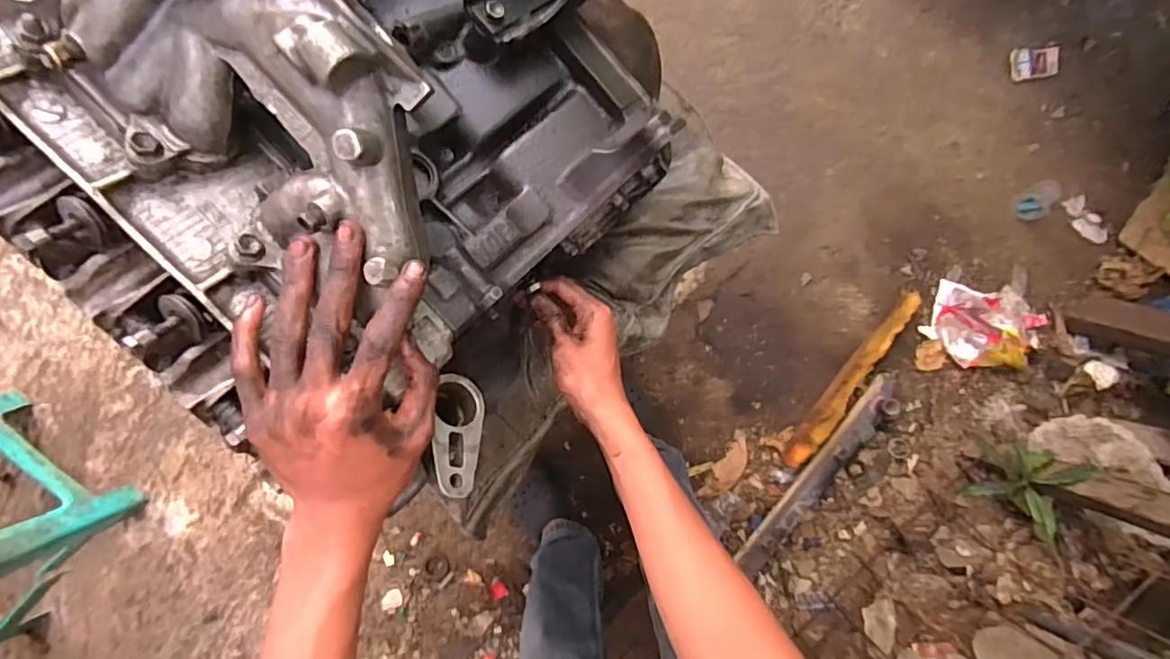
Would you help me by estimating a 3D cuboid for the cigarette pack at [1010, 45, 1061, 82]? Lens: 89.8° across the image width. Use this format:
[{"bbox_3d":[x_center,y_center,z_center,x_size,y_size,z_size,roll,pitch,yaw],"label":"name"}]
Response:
[{"bbox_3d":[0.933,-0.554,1.221,0.101,0.020,0.067,-9,96,3],"label":"cigarette pack"}]

